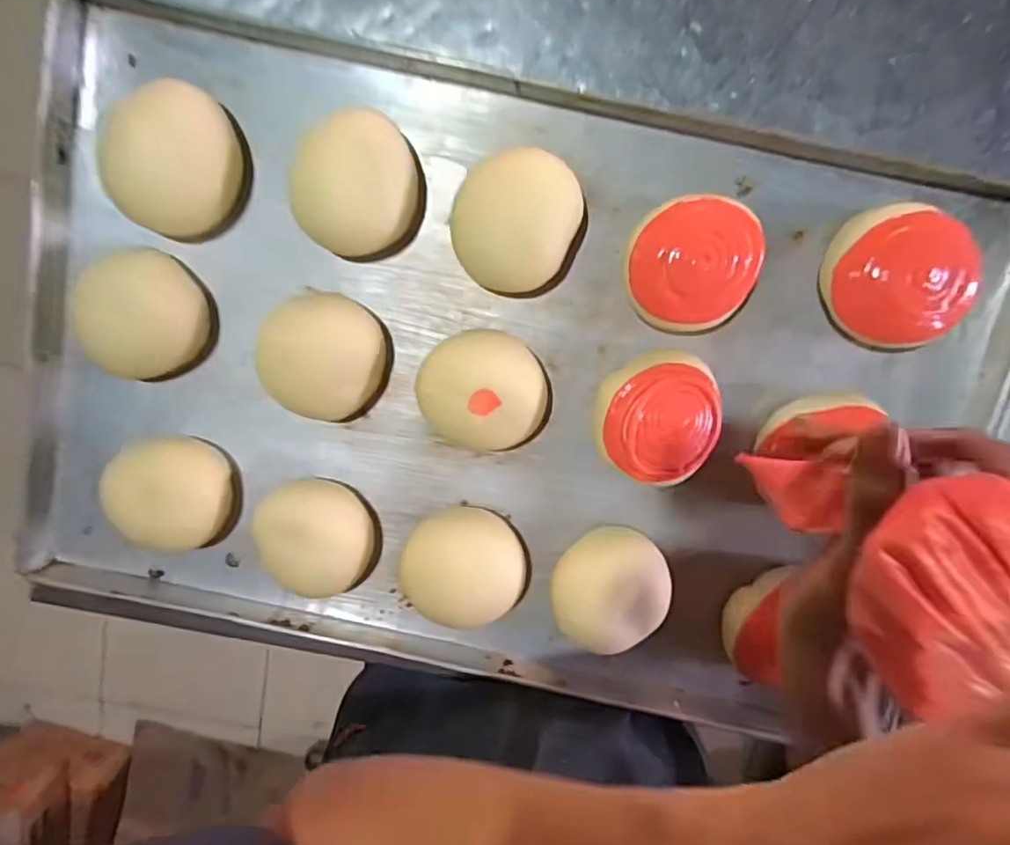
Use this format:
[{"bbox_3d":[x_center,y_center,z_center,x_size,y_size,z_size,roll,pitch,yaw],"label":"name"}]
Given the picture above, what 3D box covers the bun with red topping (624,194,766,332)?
[{"bbox_3d":[0.131,-0.111,0.429,0.089,0.052,0.088,1,100,1],"label":"bun with red topping"}]

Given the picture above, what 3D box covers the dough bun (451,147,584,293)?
[{"bbox_3d":[0.006,-0.142,0.434,0.084,0.049,0.092,0,100,1],"label":"dough bun"}]

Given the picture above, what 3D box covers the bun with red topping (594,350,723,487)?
[{"bbox_3d":[0.112,-0.005,0.448,0.083,0.051,0.092,11,100,-1],"label":"bun with red topping"}]

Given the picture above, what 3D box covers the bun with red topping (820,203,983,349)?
[{"bbox_3d":[0.273,-0.102,0.427,0.092,0.045,0.097,-7,100,2],"label":"bun with red topping"}]

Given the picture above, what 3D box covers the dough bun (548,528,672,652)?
[{"bbox_3d":[0.085,0.131,0.477,0.091,0.045,0.090,0,100,1],"label":"dough bun"}]

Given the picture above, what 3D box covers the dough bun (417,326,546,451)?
[{"bbox_3d":[-0.017,-0.022,0.445,0.089,0.044,0.091,0,100,1],"label":"dough bun"}]

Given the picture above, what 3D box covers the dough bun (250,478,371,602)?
[{"bbox_3d":[-0.147,0.090,0.477,0.077,0.051,0.093,-22,99,5],"label":"dough bun"}]

